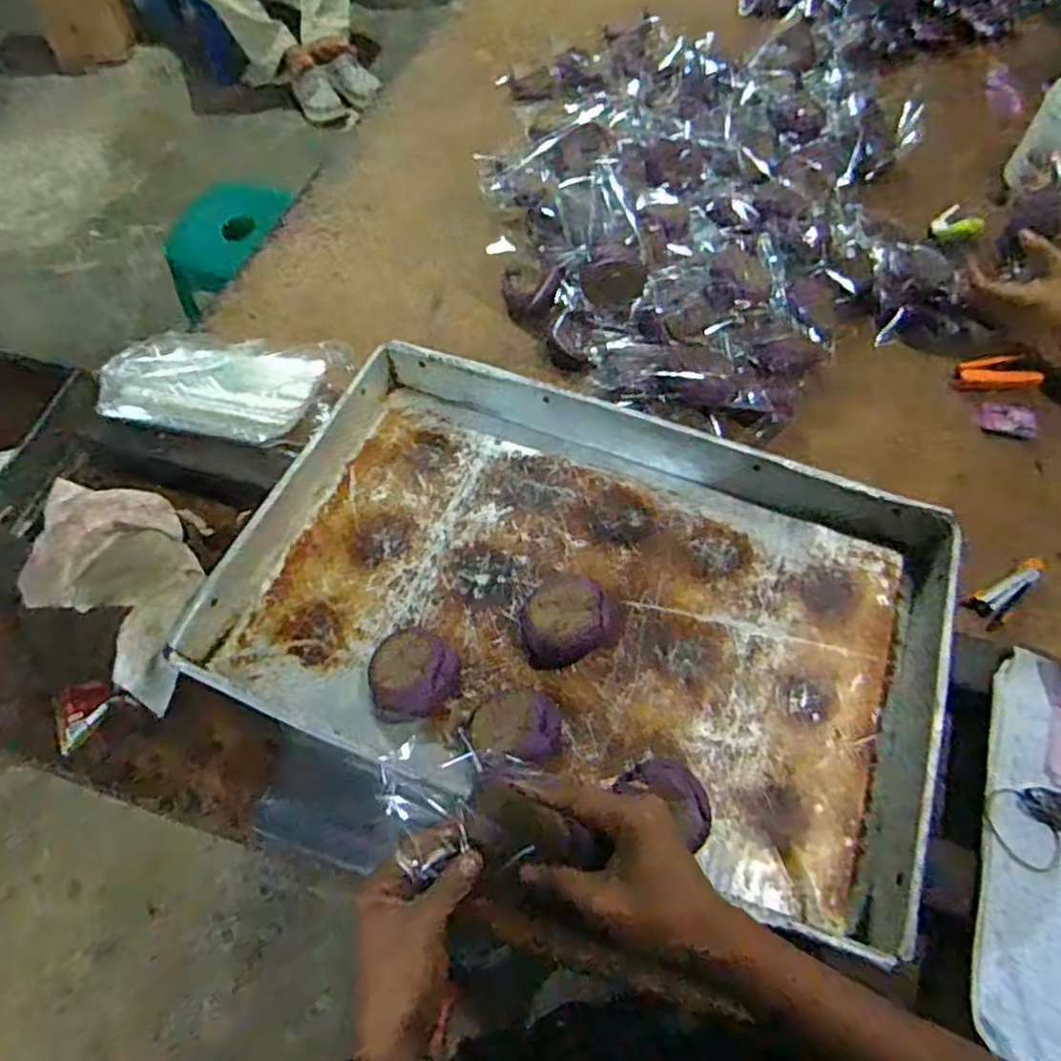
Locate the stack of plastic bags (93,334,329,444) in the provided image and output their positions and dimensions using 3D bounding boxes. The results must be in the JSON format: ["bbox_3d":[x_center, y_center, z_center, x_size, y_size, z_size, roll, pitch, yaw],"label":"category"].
[{"bbox_3d":[-0.368,-0.171,0.810,0.219,0.046,0.145,12,60,6],"label":"stack of plastic bags"}]

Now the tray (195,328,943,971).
[{"bbox_3d":[0.045,0.061,0.663,0.652,0.064,0.422,18,61,9],"label":"tray"}]

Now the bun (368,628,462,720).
[{"bbox_3d":[-0.105,0.129,0.629,0.079,0.028,0.078,1,60,-1],"label":"bun"}]

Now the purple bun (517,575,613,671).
[{"bbox_3d":[0.032,0.084,0.656,0.082,0.041,0.084,1,60,-1],"label":"purple bun"}]

